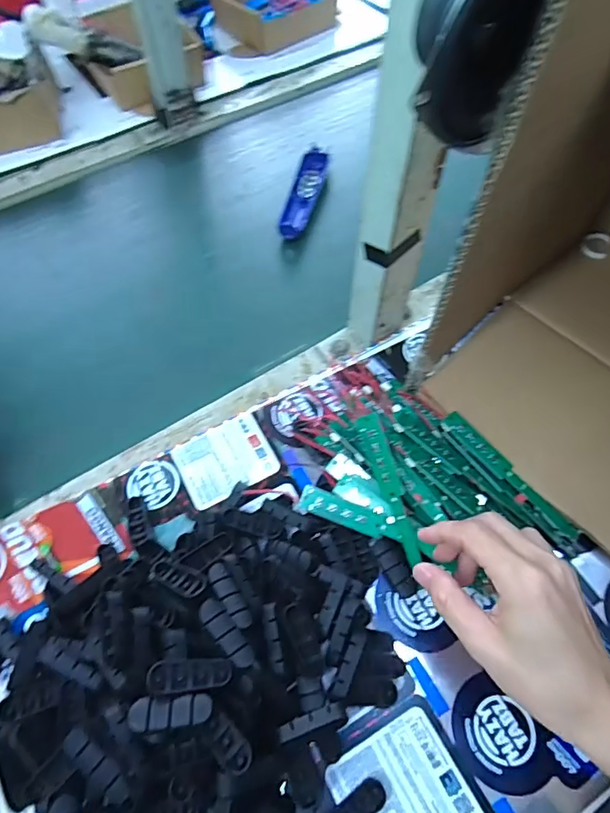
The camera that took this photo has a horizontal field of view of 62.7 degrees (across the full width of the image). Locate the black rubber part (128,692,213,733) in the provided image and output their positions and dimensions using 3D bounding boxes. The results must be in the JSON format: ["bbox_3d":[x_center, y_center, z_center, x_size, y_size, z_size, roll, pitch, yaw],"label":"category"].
[{"bbox_3d":[-0.078,0.177,0.291,0.047,0.006,0.016,-4,60,-2],"label":"black rubber part"}]

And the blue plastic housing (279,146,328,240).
[{"bbox_3d":[-0.002,-0.269,0.636,0.036,0.018,0.157,13,61,7],"label":"blue plastic housing"}]

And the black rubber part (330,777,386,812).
[{"bbox_3d":[0.031,0.258,0.320,0.046,0.007,0.015,-31,65,-17],"label":"black rubber part"}]

